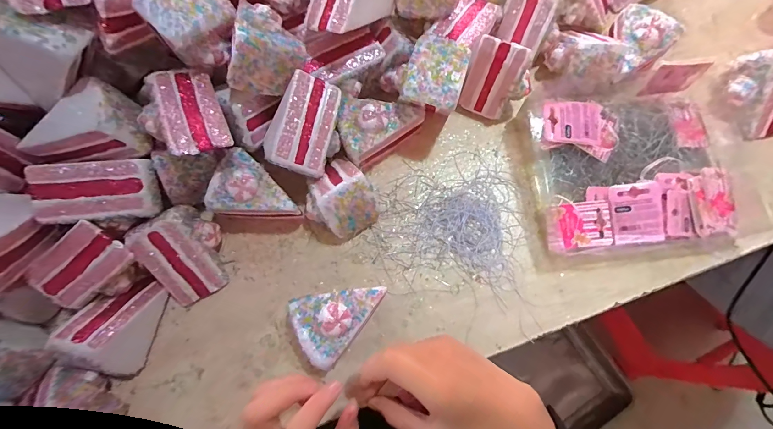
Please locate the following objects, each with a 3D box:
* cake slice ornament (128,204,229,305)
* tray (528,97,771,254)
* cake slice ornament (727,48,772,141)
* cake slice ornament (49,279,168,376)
[{"bbox_3d":[-0.194,0.039,0.333,0.053,0.065,0.082,-21,77,-4],"label":"cake slice ornament"},{"bbox_3d":[0.259,-0.045,0.359,0.205,0.034,0.158,-7,76,-1],"label":"tray"},{"bbox_3d":[0.402,-0.129,0.364,0.061,0.061,0.079,-6,76,0],"label":"cake slice ornament"},{"bbox_3d":[-0.247,0.099,0.315,0.047,0.063,0.079,14,77,5],"label":"cake slice ornament"}]

